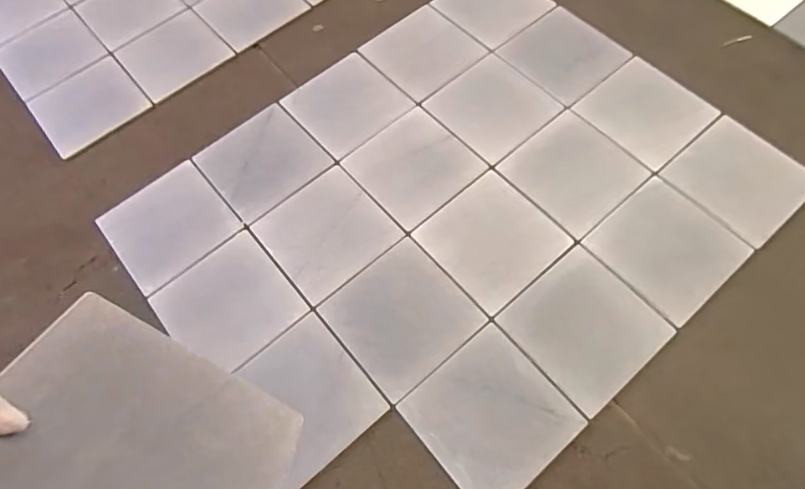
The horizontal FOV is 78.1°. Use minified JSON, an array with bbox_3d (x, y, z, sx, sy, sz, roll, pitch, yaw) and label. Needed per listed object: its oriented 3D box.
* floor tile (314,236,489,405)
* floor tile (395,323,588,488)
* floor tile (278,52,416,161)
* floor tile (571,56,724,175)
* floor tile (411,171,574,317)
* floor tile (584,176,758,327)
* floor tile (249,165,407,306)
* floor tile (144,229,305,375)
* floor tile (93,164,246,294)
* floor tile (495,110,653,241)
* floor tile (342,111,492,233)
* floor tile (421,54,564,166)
[{"bbox_3d":[-0.004,0.175,1.237,0.307,0.017,0.305,-38,70,-13],"label":"floor tile"},{"bbox_3d":[0.199,0.387,1.122,0.302,0.018,0.302,-38,70,-13],"label":"floor tile"},{"bbox_3d":[-0.176,-0.437,1.547,0.307,0.014,0.298,-40,73,-15],"label":"floor tile"},{"bbox_3d":[0.719,-0.402,1.468,0.304,0.016,0.314,-39,70,-14],"label":"floor tile"},{"bbox_3d":[0.236,-0.017,1.309,0.305,0.017,0.305,-38,70,-13],"label":"floor tile"},{"bbox_3d":[0.688,0.005,1.290,0.323,0.019,0.304,-39,70,-14],"label":"floor tile"},{"bbox_3d":[-0.207,-0.038,1.351,0.302,0.012,0.307,-38,70,-13],"label":"floor tile"},{"bbox_3d":[-0.453,0.154,1.282,0.300,0.015,0.312,-39,70,-14],"label":"floor tile"},{"bbox_3d":[-0.663,-0.057,1.410,0.311,0.023,0.312,-39,70,-14],"label":"floor tile"},{"bbox_3d":[0.483,-0.209,1.397,0.313,0.013,0.302,-38,70,-13],"label":"floor tile"},{"bbox_3d":[0.032,-0.225,1.436,0.304,0.019,0.307,-39,70,-14],"label":"floor tile"},{"bbox_3d":[0.272,-0.420,1.506,0.304,0.019,0.315,-38,70,-13],"label":"floor tile"}]

